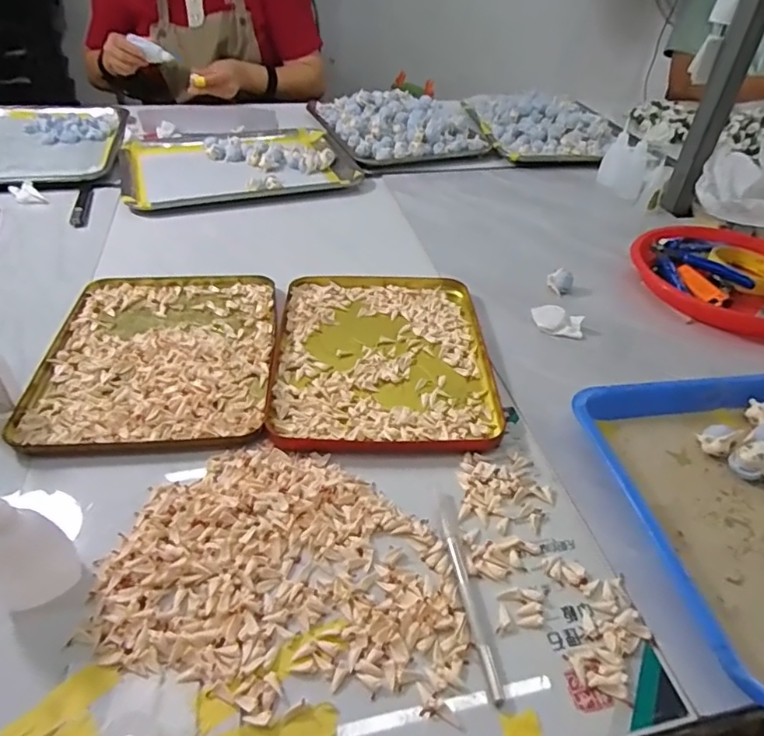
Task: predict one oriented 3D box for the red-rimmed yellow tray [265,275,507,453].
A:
[{"bbox_3d":[0.003,-0.018,0.530,0.201,0.013,0.254,1,40,-3],"label":"red-rimmed yellow tray"}]

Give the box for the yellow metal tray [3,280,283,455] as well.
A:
[{"bbox_3d":[-0.208,-0.022,0.514,0.198,0.013,0.253,-2,41,-7],"label":"yellow metal tray"}]

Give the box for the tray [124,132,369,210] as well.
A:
[{"bbox_3d":[-0.224,-0.330,0.870,0.348,0.034,0.240,-11,43,-17],"label":"tray"}]

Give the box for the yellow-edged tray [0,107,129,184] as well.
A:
[{"bbox_3d":[-0.565,-0.374,0.881,0.266,0.015,0.336,-7,41,-12],"label":"yellow-edged tray"}]

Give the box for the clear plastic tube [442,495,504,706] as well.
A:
[{"bbox_3d":[0.054,0.140,0.350,0.012,0.006,0.138,-2,41,-7],"label":"clear plastic tube"}]

